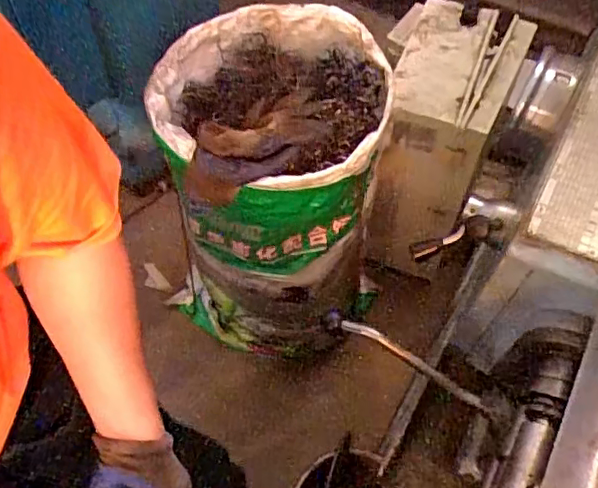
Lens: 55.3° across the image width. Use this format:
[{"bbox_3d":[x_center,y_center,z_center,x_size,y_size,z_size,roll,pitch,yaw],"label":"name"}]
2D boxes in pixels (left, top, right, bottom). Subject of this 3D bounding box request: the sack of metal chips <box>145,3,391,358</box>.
[{"bbox_3d":[-0.051,-0.059,1.061,0.354,0.598,0.366,0,59,-3],"label":"sack of metal chips"}]

